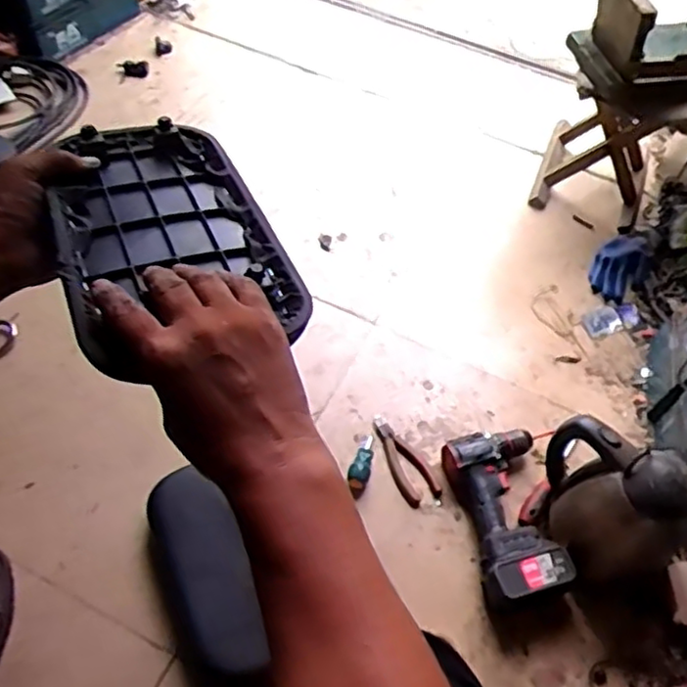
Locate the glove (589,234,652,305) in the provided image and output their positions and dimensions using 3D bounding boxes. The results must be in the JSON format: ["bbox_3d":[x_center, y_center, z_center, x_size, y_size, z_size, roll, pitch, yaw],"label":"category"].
[{"bbox_3d":[0.522,-0.151,1.277,0.090,0.033,0.181,24,58,11],"label":"glove"}]

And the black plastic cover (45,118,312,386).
[{"bbox_3d":[-0.142,-0.092,0.541,0.159,0.038,0.305,-13,46,-19],"label":"black plastic cover"}]

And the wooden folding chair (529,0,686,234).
[{"bbox_3d":[0.529,-0.443,1.241,0.265,0.417,0.292,33,60,17],"label":"wooden folding chair"}]

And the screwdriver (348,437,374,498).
[{"bbox_3d":[0.028,0.181,1.018,0.030,0.026,0.100,16,57,6],"label":"screwdriver"}]

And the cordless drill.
[{"bbox_3d":[0.239,0.236,0.965,0.142,0.075,0.240,-9,58,-10],"label":"cordless drill"}]

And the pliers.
[{"bbox_3d":[0.088,0.173,1.037,0.057,0.010,0.154,-22,61,-18],"label":"pliers"}]

